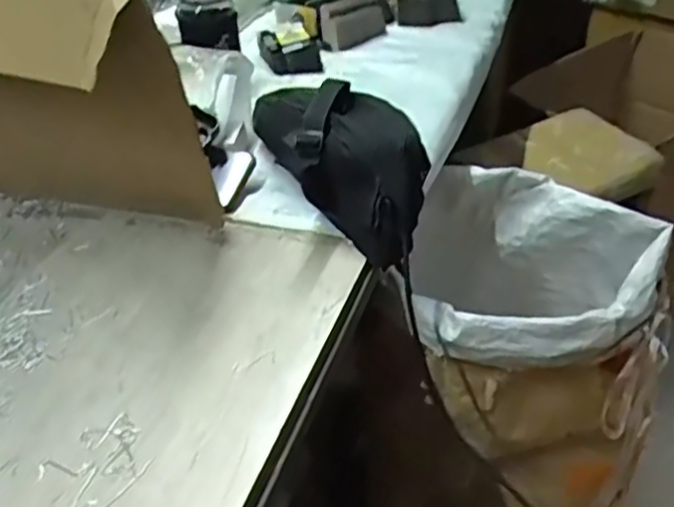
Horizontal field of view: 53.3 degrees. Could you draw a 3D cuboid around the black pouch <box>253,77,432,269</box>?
[{"bbox_3d":[0.011,-0.112,0.714,0.137,0.093,0.268,-17,39,-14],"label":"black pouch"}]

